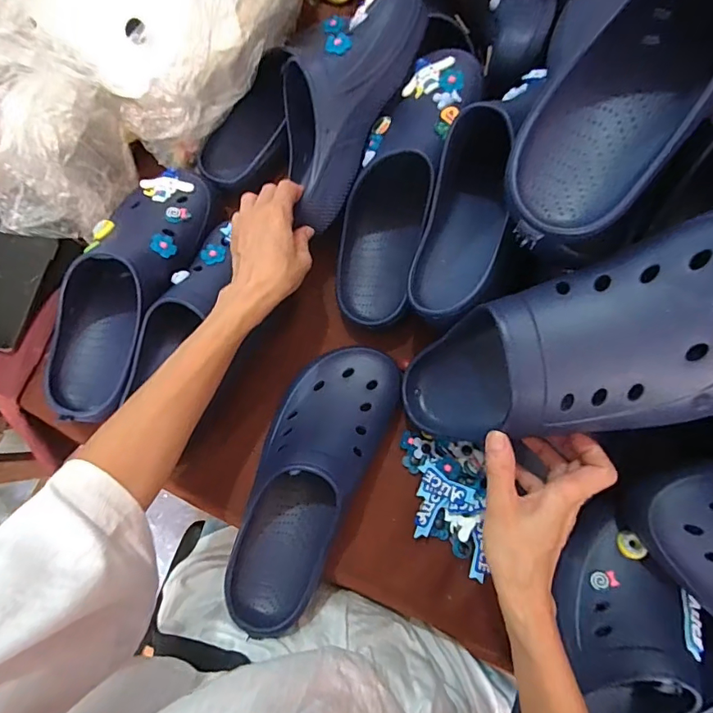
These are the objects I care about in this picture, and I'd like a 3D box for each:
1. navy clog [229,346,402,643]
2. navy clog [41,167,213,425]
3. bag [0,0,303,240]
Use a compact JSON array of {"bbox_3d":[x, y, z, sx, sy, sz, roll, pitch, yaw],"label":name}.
[{"bbox_3d":[-0.047,0.113,0.442,0.100,0.082,0.267,24,77,6],"label":"navy clog"},{"bbox_3d":[-0.239,-0.073,0.483,0.116,0.081,0.283,14,77,4],"label":"navy clog"},{"bbox_3d":[-0.273,-0.262,0.482,0.536,0.201,0.162,-39,79,7],"label":"bag"}]

